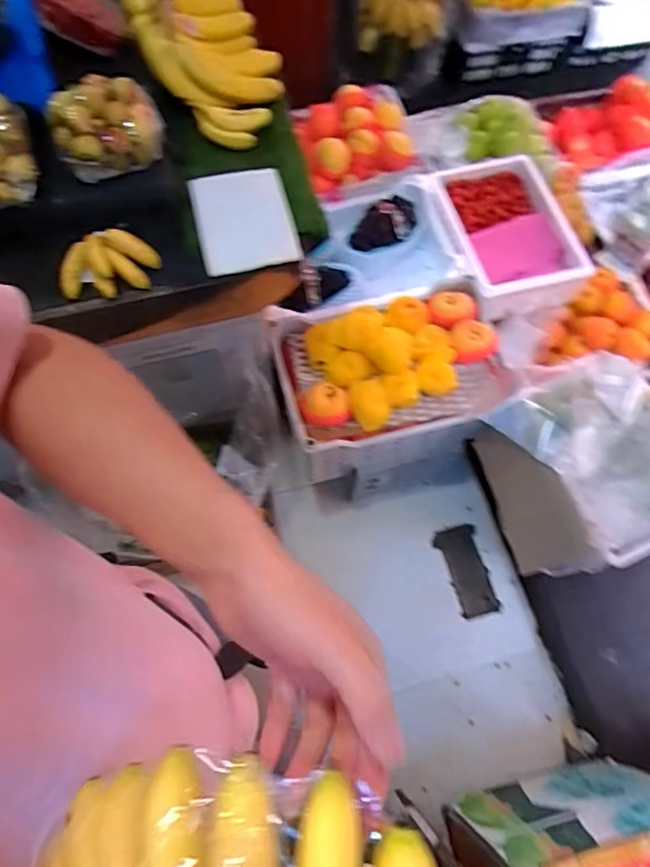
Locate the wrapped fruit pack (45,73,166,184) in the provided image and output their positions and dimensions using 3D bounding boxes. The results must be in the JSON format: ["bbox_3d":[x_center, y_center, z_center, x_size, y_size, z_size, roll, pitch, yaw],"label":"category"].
[{"bbox_3d":[-0.315,-0.445,0.777,0.148,0.120,0.062,-30,26,-25],"label":"wrapped fruit pack"}]

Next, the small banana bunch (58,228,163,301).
[{"bbox_3d":[-0.325,-0.255,0.809,0.133,0.051,0.100,7,66,2],"label":"small banana bunch"}]

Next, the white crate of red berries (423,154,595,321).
[{"bbox_3d":[0.454,-0.516,1.385,0.310,0.135,0.430,-15,67,-7],"label":"white crate of red berries"}]

